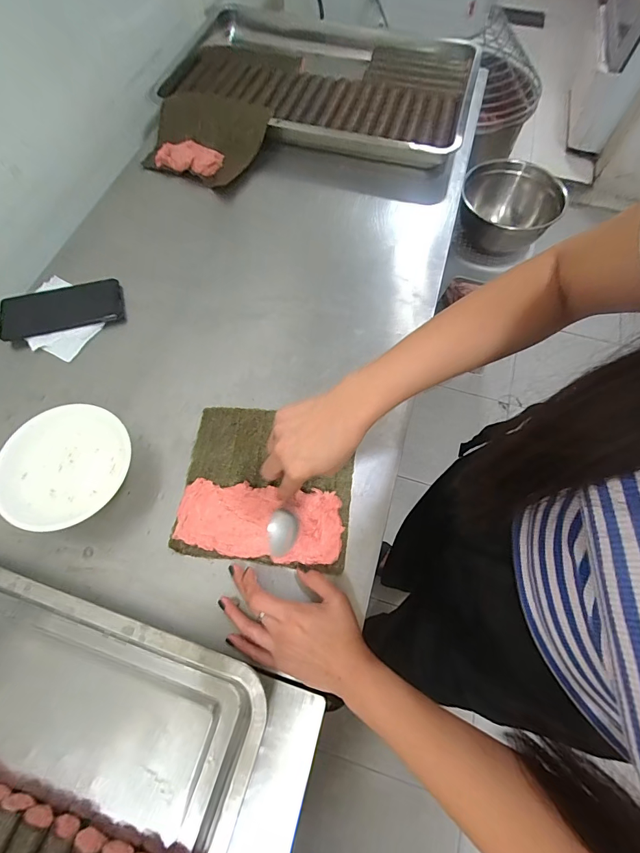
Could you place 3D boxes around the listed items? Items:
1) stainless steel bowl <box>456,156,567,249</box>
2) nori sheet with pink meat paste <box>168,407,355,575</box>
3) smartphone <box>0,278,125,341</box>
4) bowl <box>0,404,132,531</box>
[{"bbox_3d":[0.528,-0.616,1.074,0.262,0.128,0.247,0,67,-1],"label":"stainless steel bowl"},{"bbox_3d":[-0.061,0.067,0.451,0.198,0.015,0.181,7,67,2],"label":"nori sheet with pink meat paste"},{"bbox_3d":[-0.383,-0.178,0.562,0.165,0.011,0.075,-13,77,-12],"label":"smartphone"},{"bbox_3d":[-0.298,0.049,0.442,0.132,0.043,0.140,0,67,-1],"label":"bowl"}]

